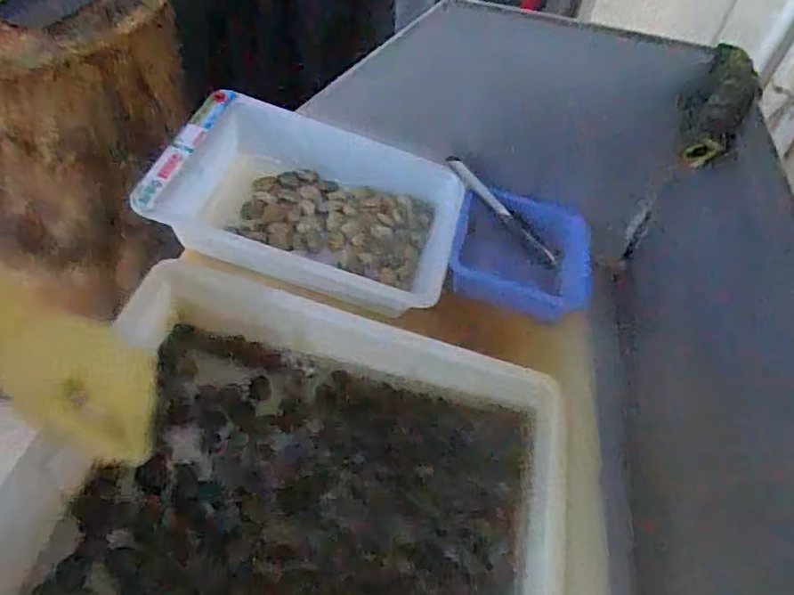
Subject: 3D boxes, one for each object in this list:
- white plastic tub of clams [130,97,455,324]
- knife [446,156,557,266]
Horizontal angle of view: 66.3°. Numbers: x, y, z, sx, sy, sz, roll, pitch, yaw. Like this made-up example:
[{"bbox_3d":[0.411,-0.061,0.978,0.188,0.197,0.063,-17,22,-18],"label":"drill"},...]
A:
[{"bbox_3d":[-0.101,-0.118,0.746,0.335,0.107,0.249,13,49,3],"label":"white plastic tub of clams"},{"bbox_3d":[0.143,-0.115,0.823,0.209,0.018,0.014,41,46,-19],"label":"knife"}]

